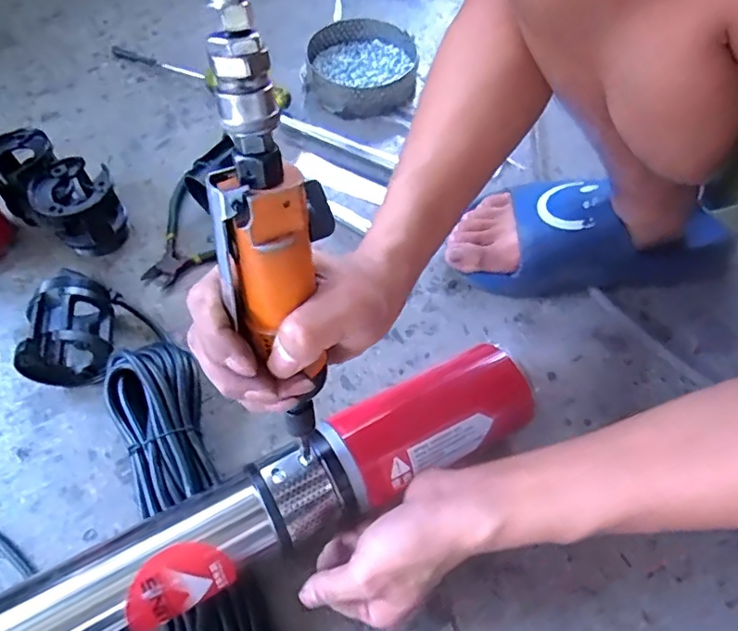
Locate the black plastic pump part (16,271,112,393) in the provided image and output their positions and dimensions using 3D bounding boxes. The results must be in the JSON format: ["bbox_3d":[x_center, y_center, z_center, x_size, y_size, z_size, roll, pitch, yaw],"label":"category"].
[{"bbox_3d":[-0.263,0.012,0.480,0.073,0.067,0.085,-14,61,-9],"label":"black plastic pump part"}]

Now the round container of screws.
[{"bbox_3d":[-0.010,-0.311,0.694,0.138,0.039,0.149,4,60,1],"label":"round container of screws"}]

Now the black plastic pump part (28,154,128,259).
[{"bbox_3d":[-0.282,-0.105,0.541,0.068,0.071,0.071,-36,67,-20],"label":"black plastic pump part"}]

